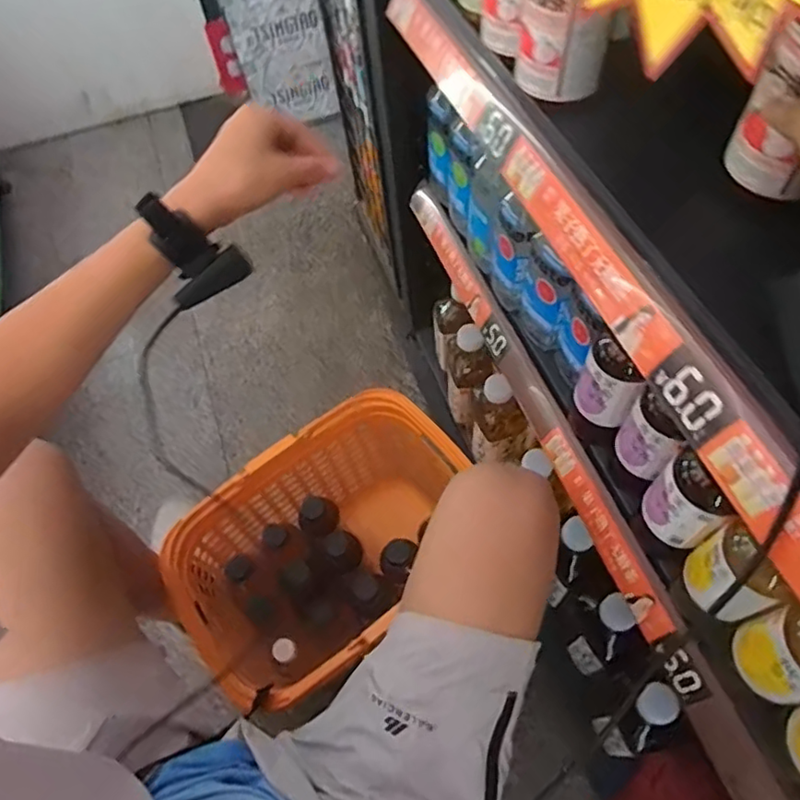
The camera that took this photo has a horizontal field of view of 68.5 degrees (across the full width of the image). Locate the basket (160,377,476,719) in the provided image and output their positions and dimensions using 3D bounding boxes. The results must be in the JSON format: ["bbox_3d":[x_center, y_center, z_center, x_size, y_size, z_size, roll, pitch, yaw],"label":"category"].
[{"bbox_3d":[-0.099,0.227,0.899,0.288,0.246,0.427,39,70,23],"label":"basket"}]

